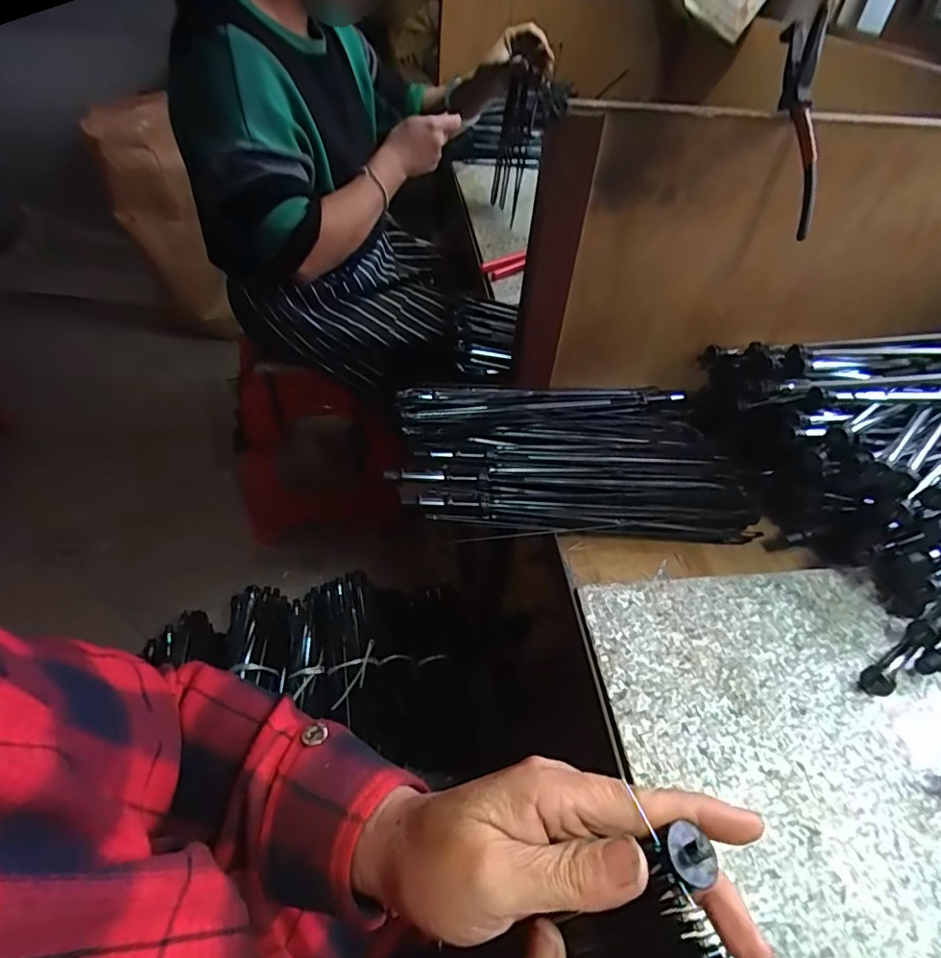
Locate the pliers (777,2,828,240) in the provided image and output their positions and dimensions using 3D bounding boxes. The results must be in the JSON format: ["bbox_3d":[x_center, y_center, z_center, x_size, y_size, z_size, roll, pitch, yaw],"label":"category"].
[{"bbox_3d":[0.264,-0.276,0.430,0.015,0.051,0.165,-4,90,-10],"label":"pliers"}]

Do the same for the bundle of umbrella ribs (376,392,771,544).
[{"bbox_3d":[0.097,-0.029,0.514,0.319,0.045,0.160,-2,46,-9],"label":"bundle of umbrella ribs"}]

